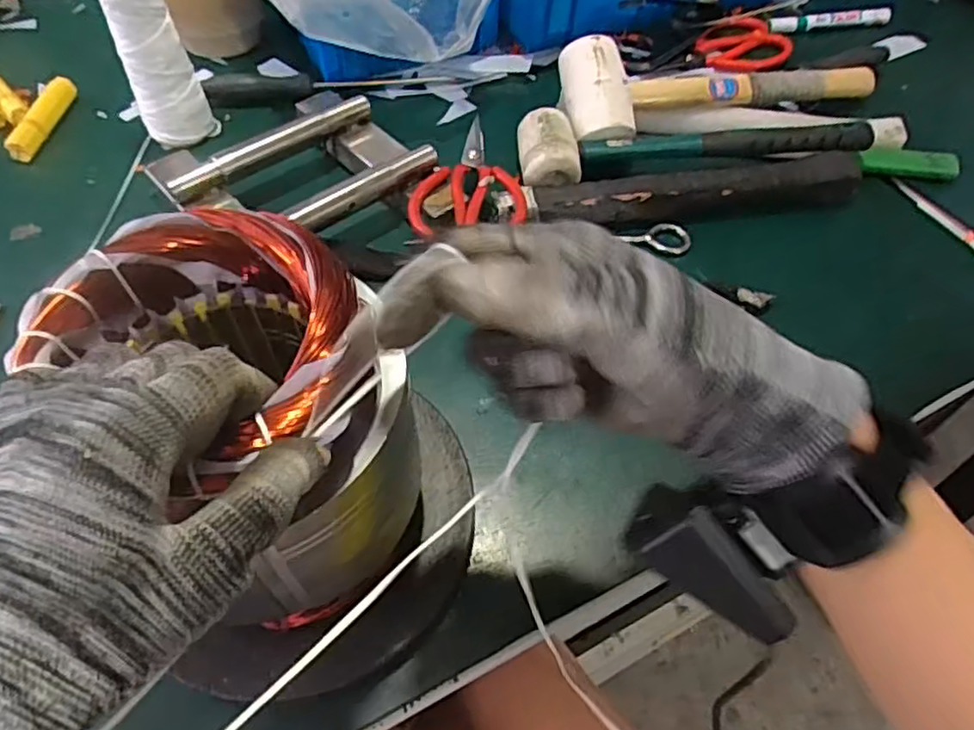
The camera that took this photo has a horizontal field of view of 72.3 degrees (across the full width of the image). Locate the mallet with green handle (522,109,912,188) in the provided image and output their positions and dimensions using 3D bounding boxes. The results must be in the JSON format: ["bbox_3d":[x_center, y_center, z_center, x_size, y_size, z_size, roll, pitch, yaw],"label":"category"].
[{"bbox_3d":[0.173,-0.183,0.550,0.295,0.038,0.072,-4,53,-4],"label":"mallet with green handle"}]

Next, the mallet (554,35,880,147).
[{"bbox_3d":[0.201,-0.255,0.588,0.285,0.063,0.093,-17,55,-13],"label":"mallet"}]

